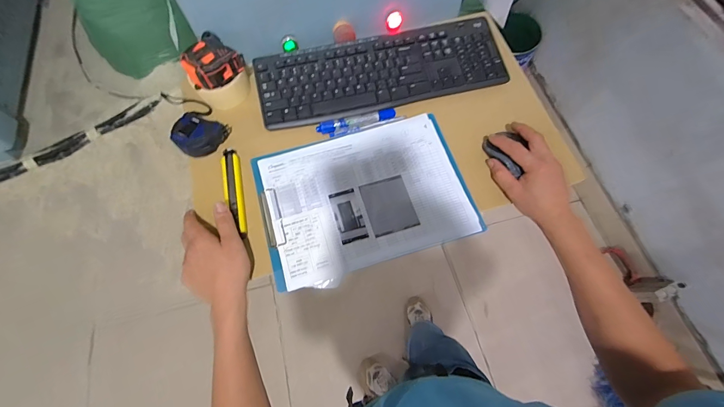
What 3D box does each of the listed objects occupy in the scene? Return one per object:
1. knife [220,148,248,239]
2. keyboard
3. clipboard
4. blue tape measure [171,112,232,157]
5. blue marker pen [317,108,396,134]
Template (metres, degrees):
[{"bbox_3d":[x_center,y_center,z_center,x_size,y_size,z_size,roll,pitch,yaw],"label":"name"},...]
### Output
[{"bbox_3d":[-0.196,-0.020,0.520,0.029,0.012,0.152,-16,70,-5],"label":"knife"},{"bbox_3d":[0.037,-0.235,0.594,0.438,0.036,0.155,-11,66,-3],"label":"keyboard"},{"bbox_3d":[0.004,-0.015,0.525,0.313,0.017,0.222,-17,67,-5],"label":"clipboard"},{"bbox_3d":[-0.264,-0.112,0.539,0.069,0.039,0.070,-1,66,2],"label":"blue tape measure"},{"bbox_3d":[-0.009,-0.138,0.567,0.134,0.013,0.020,-14,67,-4],"label":"blue marker pen"}]

